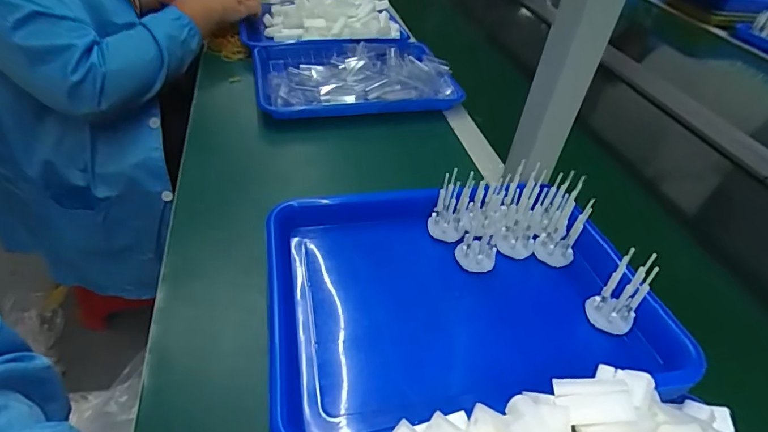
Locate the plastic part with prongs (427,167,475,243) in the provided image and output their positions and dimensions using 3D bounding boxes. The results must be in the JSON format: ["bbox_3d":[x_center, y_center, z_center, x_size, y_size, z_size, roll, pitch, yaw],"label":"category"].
[{"bbox_3d":[0.068,-0.010,0.438,0.036,0.068,0.029,14,43,8],"label":"plastic part with prongs"}]

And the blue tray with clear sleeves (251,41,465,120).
[{"bbox_3d":[-0.052,-0.245,0.743,0.324,0.046,0.221,-7,44,-15],"label":"blue tray with clear sleeves"}]

